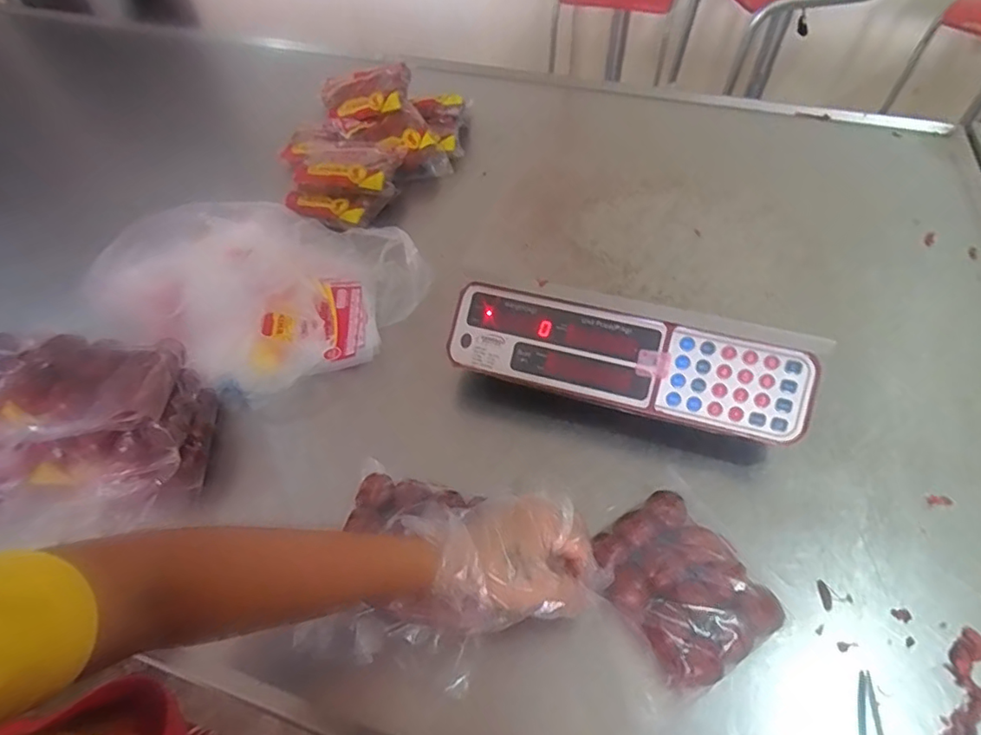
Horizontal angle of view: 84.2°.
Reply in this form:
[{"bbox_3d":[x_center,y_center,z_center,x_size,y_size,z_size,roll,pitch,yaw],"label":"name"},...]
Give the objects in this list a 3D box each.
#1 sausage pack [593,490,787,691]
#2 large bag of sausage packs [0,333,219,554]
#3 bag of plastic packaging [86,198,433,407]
[{"bbox_3d":[0.152,0.178,0.445,0.108,0.040,0.131,-27,56,-19],"label":"sausage pack"},{"bbox_3d":[-0.411,0.051,0.512,0.271,0.116,0.175,1,52,3],"label":"large bag of sausage packs"},{"bbox_3d":[-0.276,-0.098,0.647,0.328,0.083,0.258,19,55,16],"label":"bag of plastic packaging"}]

